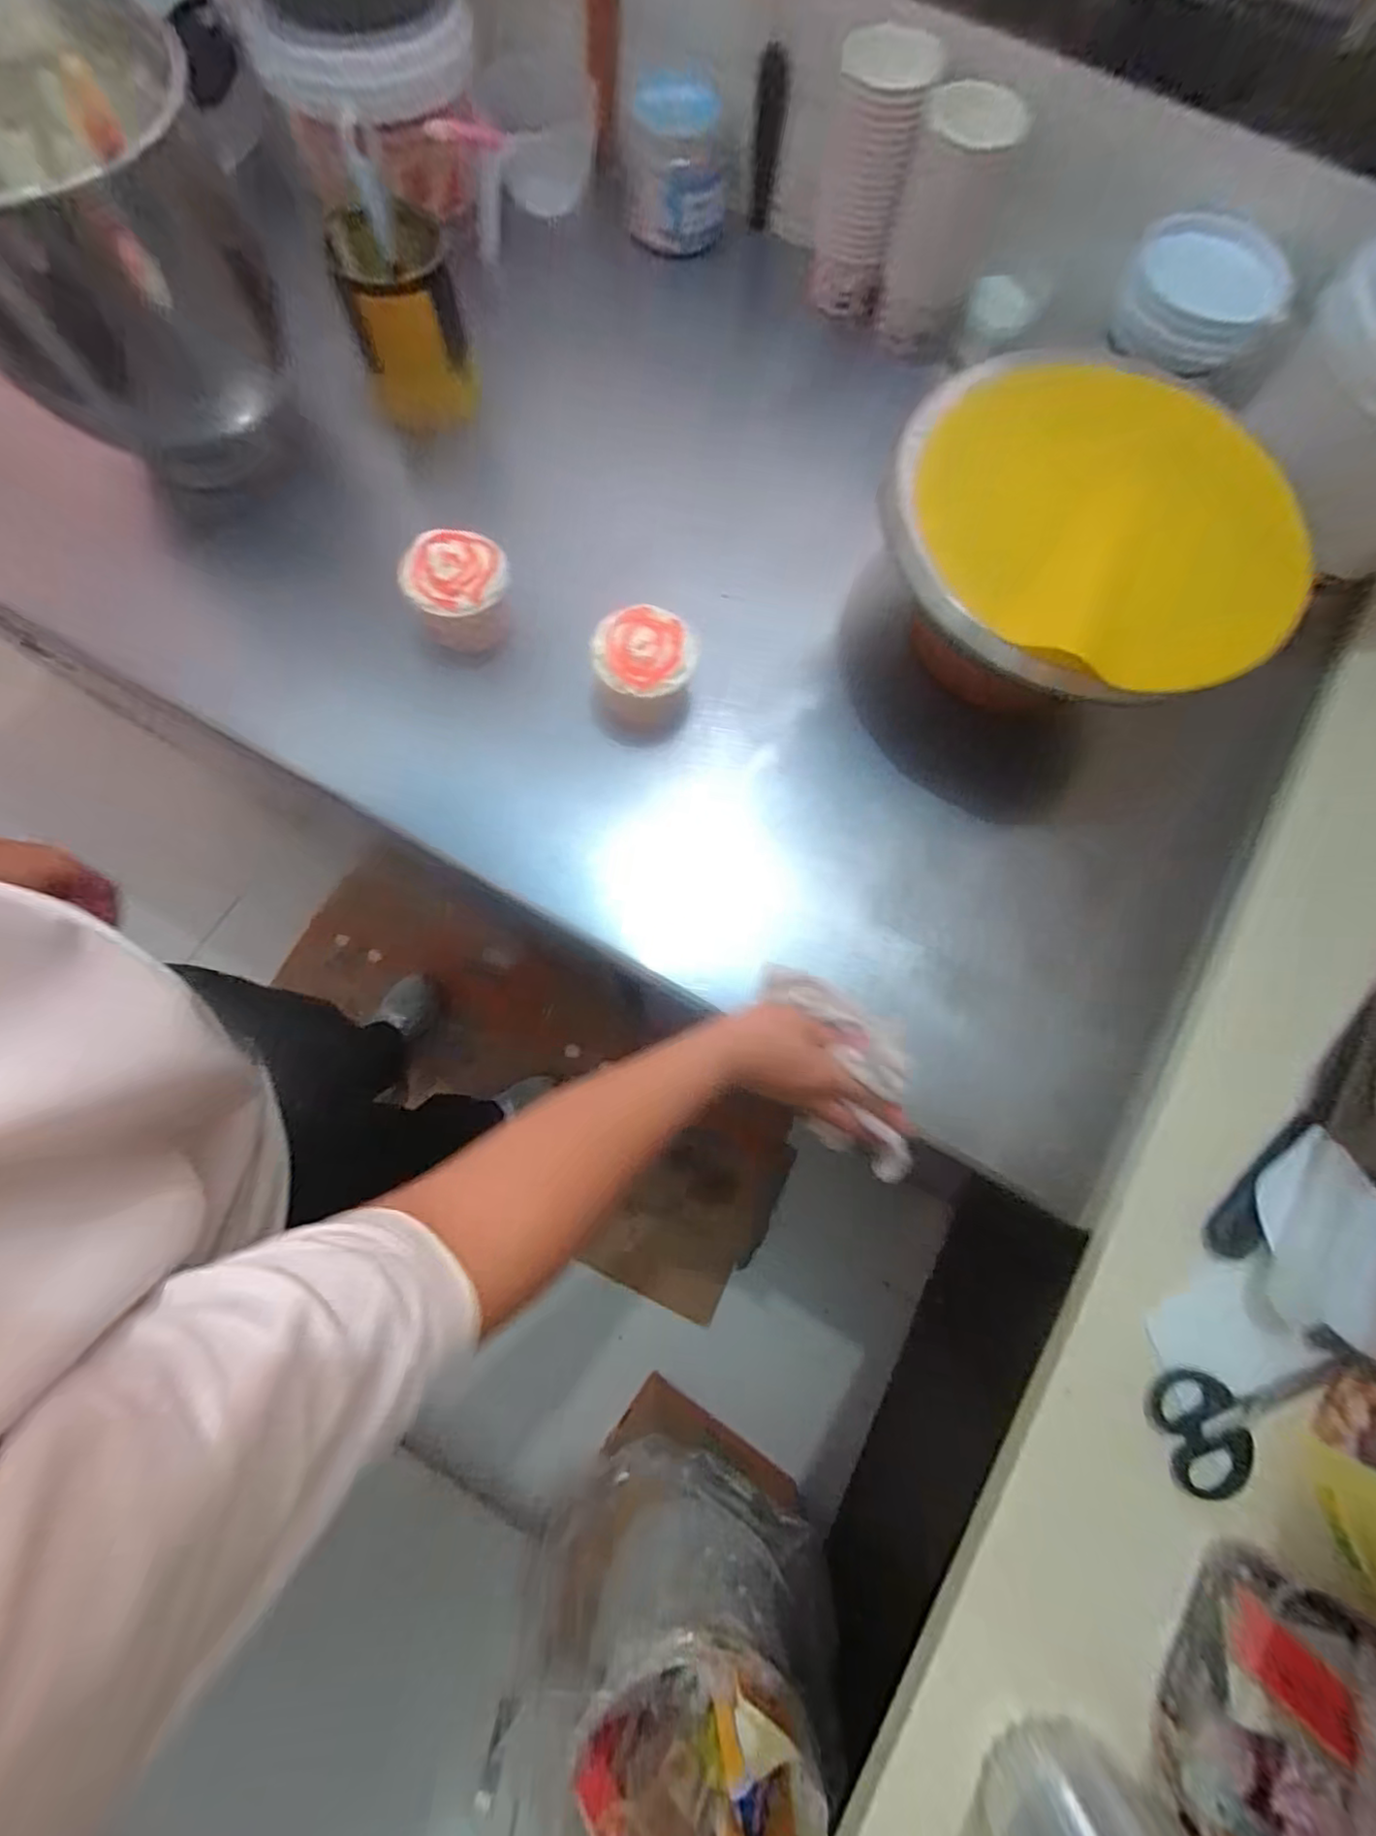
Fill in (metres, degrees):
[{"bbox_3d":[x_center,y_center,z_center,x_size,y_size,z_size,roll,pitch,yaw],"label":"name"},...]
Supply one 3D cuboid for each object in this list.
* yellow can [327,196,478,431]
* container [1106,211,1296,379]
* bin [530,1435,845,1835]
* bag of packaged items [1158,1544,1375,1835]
[{"bbox_3d":[-0.234,-0.501,0.513,0.090,0.117,0.082,0,75,-1],"label":"yellow can"},{"bbox_3d":[0.431,-0.517,0.513,0.121,0.050,0.120,0,75,-1],"label":"container"},{"bbox_3d":[-0.026,0.882,0.721,0.285,0.345,0.280,0,75,-1],"label":"bin"},{"bbox_3d":[0.336,0.457,0.324,0.117,0.057,0.157,19,76,4],"label":"bag of packaged items"}]

